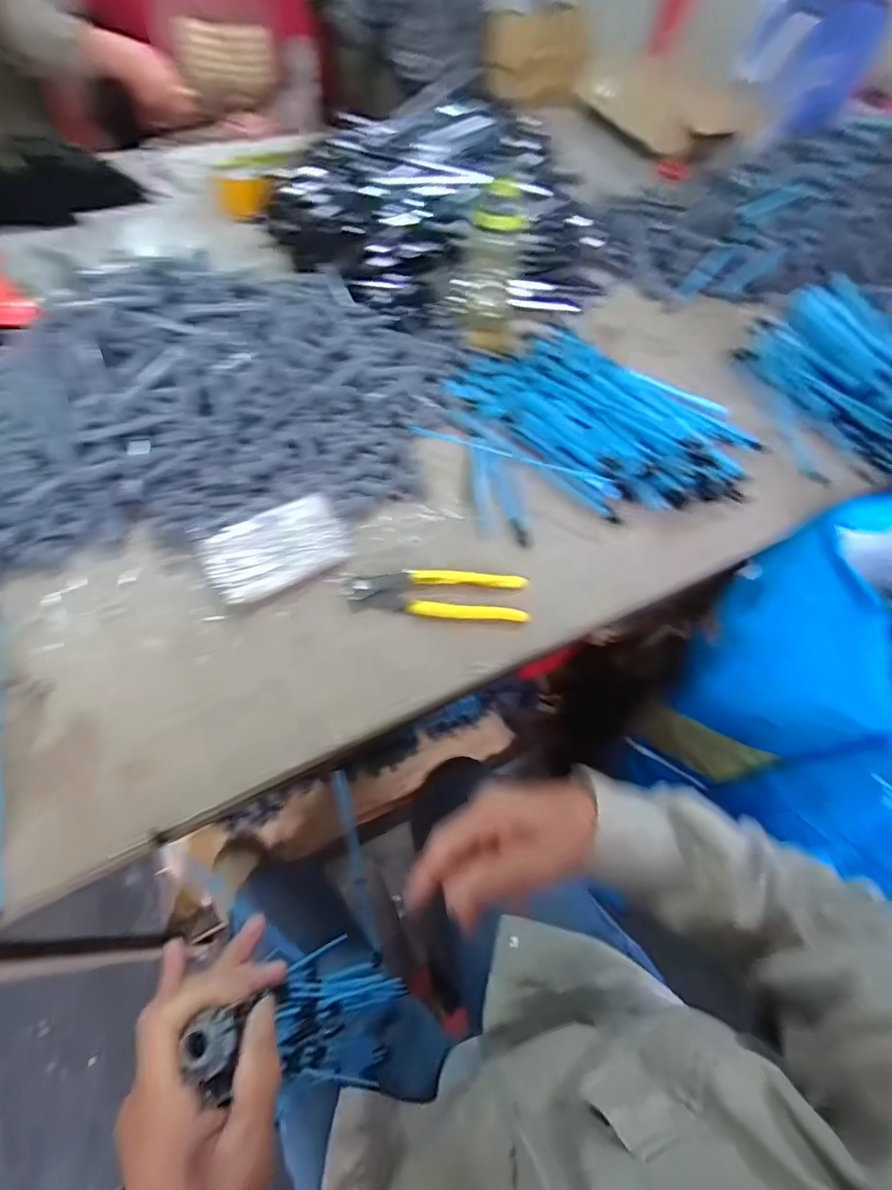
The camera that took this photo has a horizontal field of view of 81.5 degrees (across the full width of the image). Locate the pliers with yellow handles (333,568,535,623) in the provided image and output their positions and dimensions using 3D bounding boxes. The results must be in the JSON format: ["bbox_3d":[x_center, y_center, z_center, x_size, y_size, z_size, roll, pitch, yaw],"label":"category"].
[{"bbox_3d":[-0.009,-0.003,0.490,0.170,0.016,0.044,5,57,-1],"label":"pliers with yellow handles"}]

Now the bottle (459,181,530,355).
[{"bbox_3d":[0.057,-0.420,0.679,0.073,0.187,0.062,7,14,0],"label":"bottle"}]

